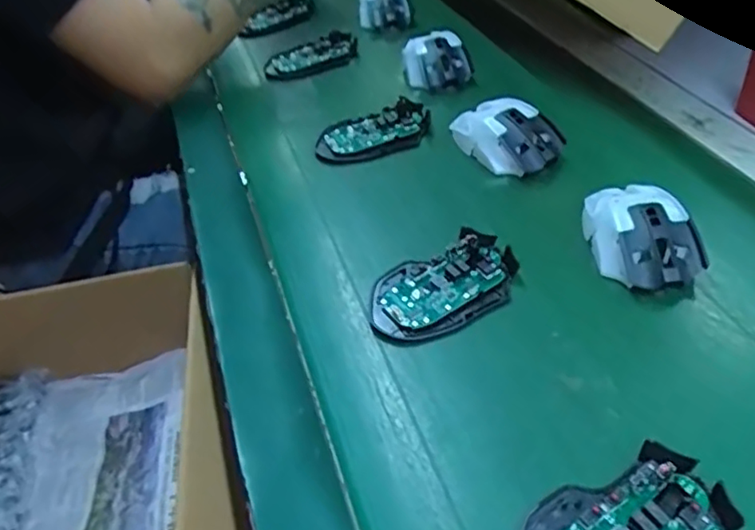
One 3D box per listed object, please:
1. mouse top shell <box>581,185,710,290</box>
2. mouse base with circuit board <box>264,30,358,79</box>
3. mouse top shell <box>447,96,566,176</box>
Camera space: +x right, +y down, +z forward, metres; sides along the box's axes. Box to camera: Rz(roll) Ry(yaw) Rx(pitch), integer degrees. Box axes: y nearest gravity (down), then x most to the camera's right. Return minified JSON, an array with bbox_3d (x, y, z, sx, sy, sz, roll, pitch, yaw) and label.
[{"bbox_3d":[0.195,-0.028,0.469,0.072,0.036,0.110,-14,43,1],"label":"mouse top shell"},{"bbox_3d":[-0.074,-0.250,0.742,0.112,0.019,0.053,-27,47,-21],"label":"mouse base with circuit board"},{"bbox_3d":[0.117,-0.123,0.579,0.072,0.036,0.111,-32,46,-17],"label":"mouse top shell"}]

